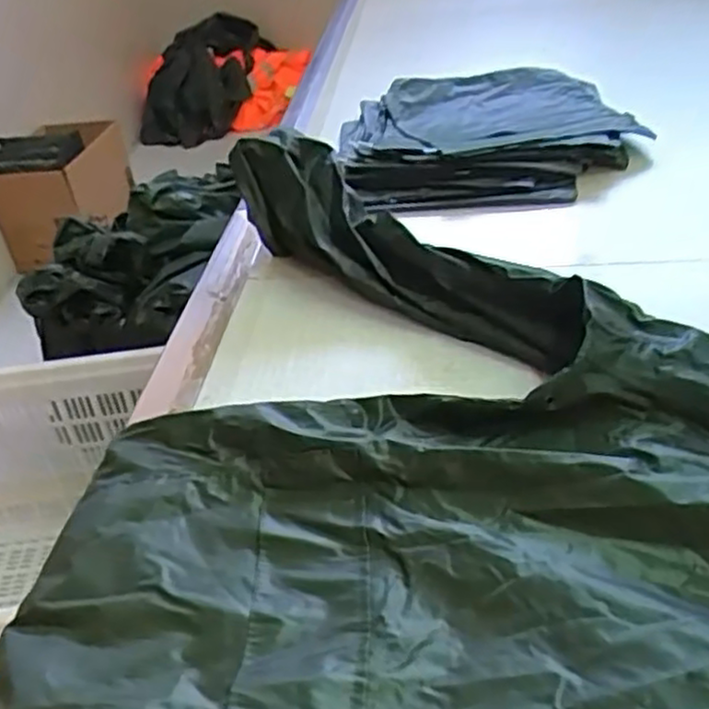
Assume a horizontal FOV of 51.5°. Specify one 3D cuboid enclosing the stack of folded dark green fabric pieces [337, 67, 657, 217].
[{"bbox_3d":[0.159,-0.294,0.961,0.387,0.059,0.398,-6,35,3],"label":"stack of folded dark green fabric pieces"}]

